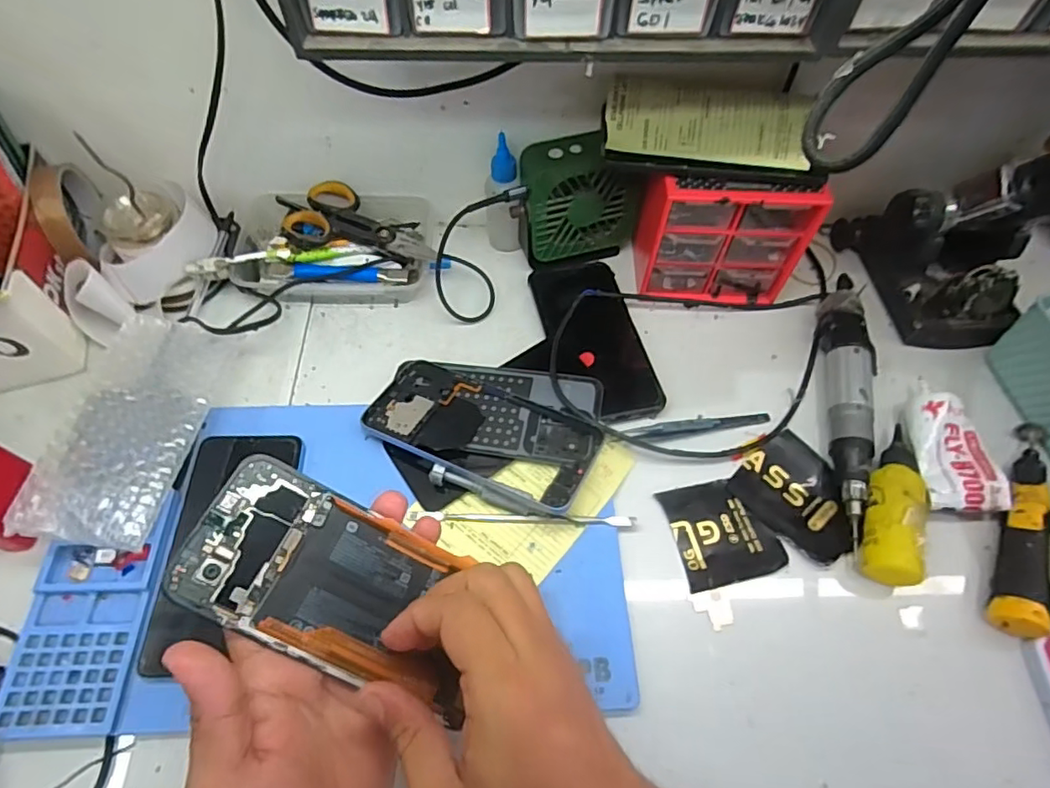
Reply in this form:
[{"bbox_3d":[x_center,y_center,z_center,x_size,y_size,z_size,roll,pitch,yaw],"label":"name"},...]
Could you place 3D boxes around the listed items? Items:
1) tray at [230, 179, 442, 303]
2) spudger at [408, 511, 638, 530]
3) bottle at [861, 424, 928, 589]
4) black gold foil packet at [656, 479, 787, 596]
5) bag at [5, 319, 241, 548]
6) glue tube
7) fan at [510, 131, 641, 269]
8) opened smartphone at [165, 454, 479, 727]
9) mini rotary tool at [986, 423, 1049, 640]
[{"bbox_3d":[-0.170,-0.135,0.525,0.177,0.050,0.109,1,59,-1],"label":"tray"},{"bbox_3d":[0.003,0.088,0.415,0.152,0.006,0.009,3,59,0],"label":"spudger"},{"bbox_3d":[0.263,0.076,0.416,0.034,0.039,0.121,24,62,12],"label":"bottle"},{"bbox_3d":[0.143,0.099,0.423,0.071,0.004,0.072,-10,60,-7],"label":"black gold foil packet"},{"bbox_3d":[-0.274,0.018,0.409,0.089,0.029,0.176,4,59,2],"label":"bag"},{"bbox_3d":[0.322,0.040,0.443,0.057,0.030,0.104,6,59,1],"label":"glue tube"},{"bbox_3d":[0.046,-0.166,0.514,0.103,0.110,0.039,-12,61,-9],"label":"fan"},{"bbox_3d":[-0.090,0.095,0.294,0.147,0.005,0.073,31,60,-14],"label":"opened smartphone"},{"bbox_3d":[0.357,0.087,0.413,0.028,0.035,0.169,27,62,13],"label":"mini rotary tool"}]

